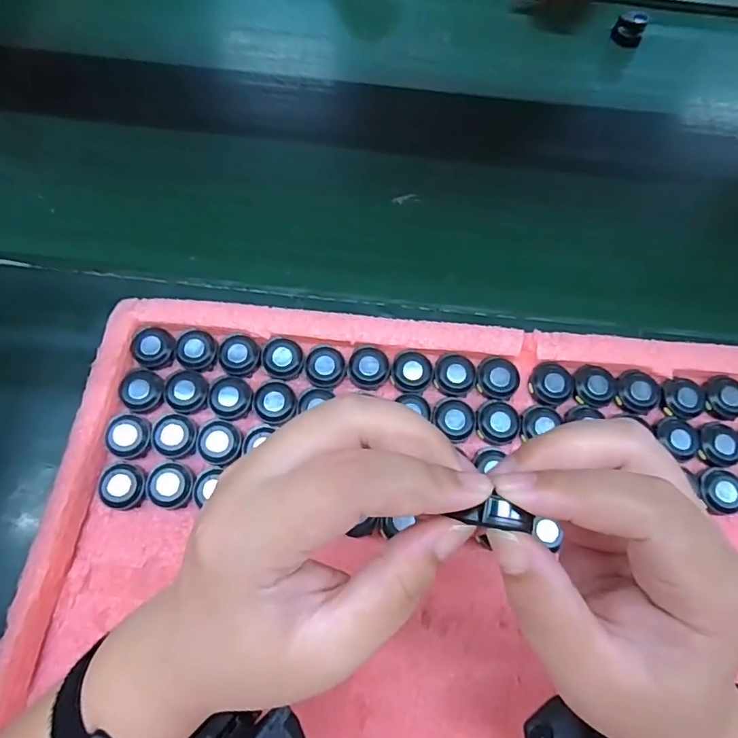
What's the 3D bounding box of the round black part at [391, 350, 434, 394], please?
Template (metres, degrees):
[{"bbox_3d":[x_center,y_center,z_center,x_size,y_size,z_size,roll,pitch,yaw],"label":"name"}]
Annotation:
[{"bbox_3d":[0.031,0.002,0.364,0.028,0.006,0.029,1,69,-2],"label":"round black part"}]

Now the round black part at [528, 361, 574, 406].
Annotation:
[{"bbox_3d":[0.130,0.009,0.364,0.031,0.012,0.030,1,69,-2],"label":"round black part"}]

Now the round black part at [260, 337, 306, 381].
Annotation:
[{"bbox_3d":[-0.060,-0.008,0.362,0.029,0.009,0.028,1,69,-2],"label":"round black part"}]

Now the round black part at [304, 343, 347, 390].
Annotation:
[{"bbox_3d":[-0.030,-0.001,0.362,0.028,0.008,0.028,1,69,-2],"label":"round black part"}]

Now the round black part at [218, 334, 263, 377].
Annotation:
[{"bbox_3d":[-0.091,-0.010,0.362,0.030,0.008,0.028,1,69,-2],"label":"round black part"}]

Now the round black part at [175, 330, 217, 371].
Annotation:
[{"bbox_3d":[-0.121,-0.013,0.363,0.030,0.008,0.028,1,69,-2],"label":"round black part"}]

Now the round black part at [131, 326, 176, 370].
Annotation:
[{"bbox_3d":[-0.152,-0.015,0.364,0.028,0.010,0.028,1,69,-2],"label":"round black part"}]

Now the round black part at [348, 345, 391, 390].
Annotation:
[{"bbox_3d":[0.000,-0.001,0.363,0.029,0.009,0.028,1,69,-2],"label":"round black part"}]

